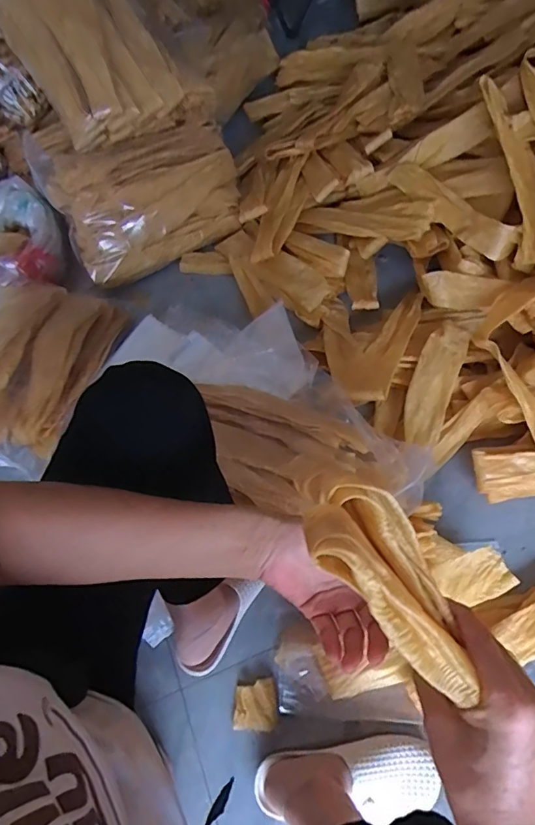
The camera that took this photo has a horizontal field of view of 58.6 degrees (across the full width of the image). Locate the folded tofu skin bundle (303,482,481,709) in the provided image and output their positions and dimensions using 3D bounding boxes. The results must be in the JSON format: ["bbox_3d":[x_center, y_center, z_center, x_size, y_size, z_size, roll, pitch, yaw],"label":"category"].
[{"bbox_3d":[0.080,0.100,0.276,0.059,0.039,0.145,-46,109,-19],"label":"folded tofu skin bundle"}]

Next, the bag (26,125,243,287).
[{"bbox_3d":[-0.266,-0.483,1.060,0.389,0.289,0.137,-26,23,-9],"label":"bag"}]

